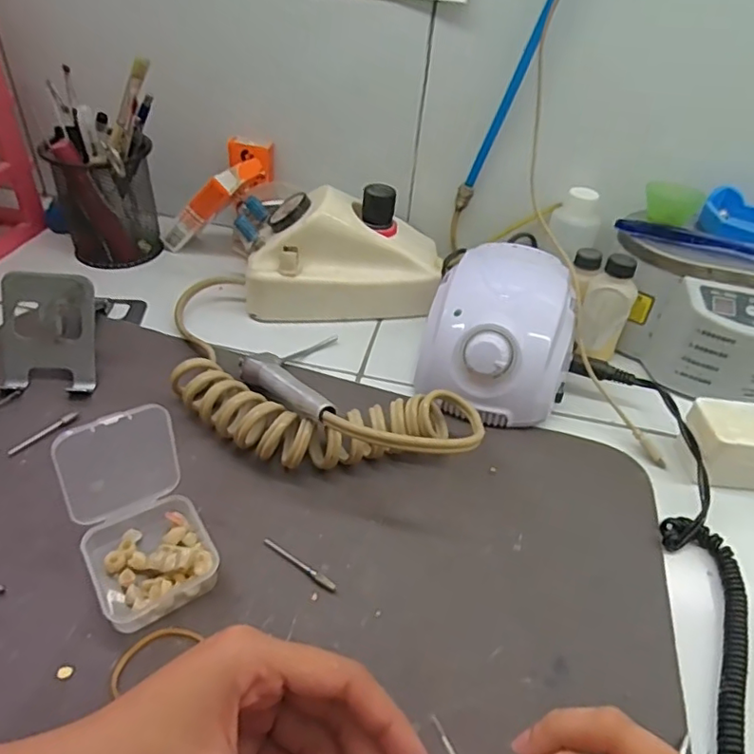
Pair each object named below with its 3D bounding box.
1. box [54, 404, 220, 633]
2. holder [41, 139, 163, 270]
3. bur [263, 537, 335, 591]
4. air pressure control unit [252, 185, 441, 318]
[{"bbox_3d":[-0.118,0.066,0.277,0.059,0.072,0.077,-23,49,-29],"label":"box"},{"bbox_3d":[-0.245,-0.160,0.512,0.078,0.104,0.070,13,41,8],"label":"holder"},{"bbox_3d":[-0.042,0.100,0.301,0.047,0.004,0.005,27,45,22],"label":"bur"},{"bbox_3d":[-0.026,-0.104,0.484,0.164,0.089,0.074,0,41,-7],"label":"air pressure control unit"}]

